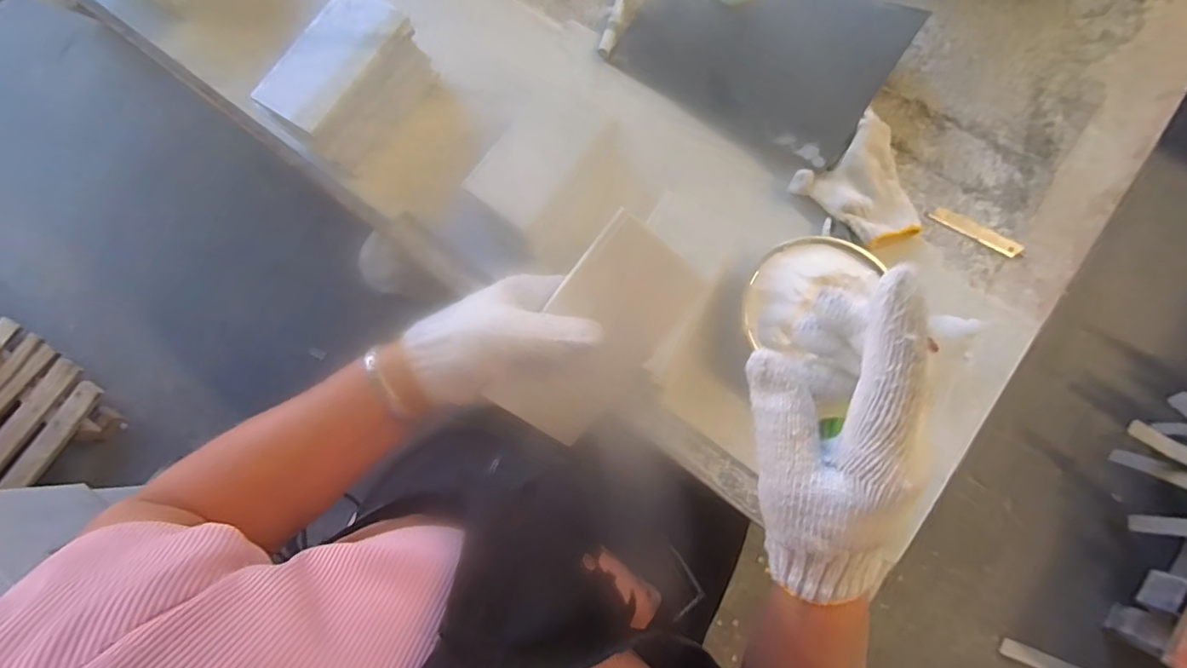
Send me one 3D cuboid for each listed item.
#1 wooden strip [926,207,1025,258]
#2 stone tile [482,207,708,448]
[{"bbox_3d":[0.408,-0.109,0.539,0.095,0.004,0.018,31,86,10],"label":"wooden strip"},{"bbox_3d":[0.004,0.004,0.329,0.077,0.013,0.148,34,97,-17],"label":"stone tile"}]

